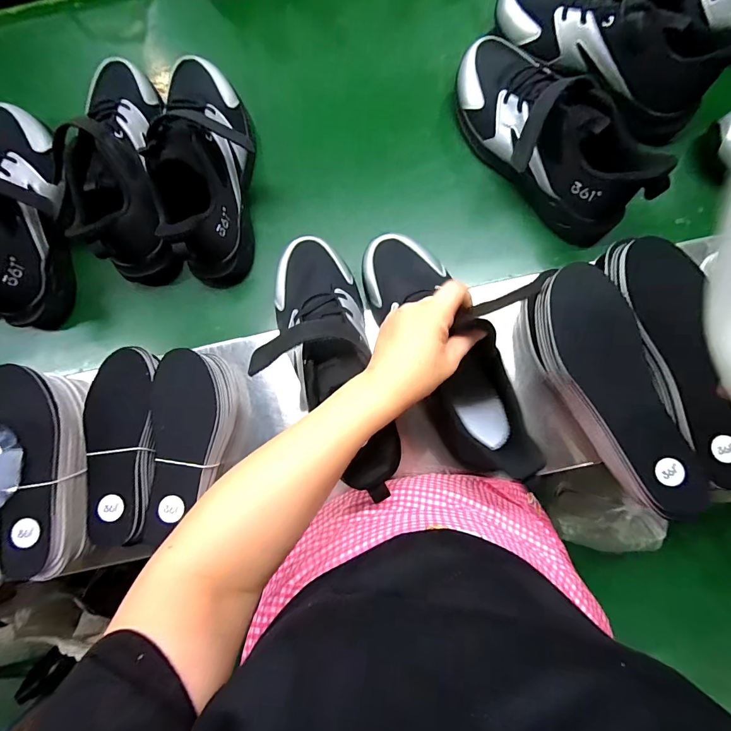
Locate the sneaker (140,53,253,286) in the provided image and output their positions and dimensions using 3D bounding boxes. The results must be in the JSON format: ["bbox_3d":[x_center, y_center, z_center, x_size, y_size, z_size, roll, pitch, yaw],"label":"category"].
[{"bbox_3d":[-0.201,-0.252,0.470,0.089,0.118,0.284,-4,85,1],"label":"sneaker"}]

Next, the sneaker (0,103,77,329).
[{"bbox_3d":[-0.435,-0.193,0.472,0.099,0.120,0.282,-8,85,1],"label":"sneaker"}]

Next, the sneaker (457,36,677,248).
[{"bbox_3d":[0.208,-0.275,0.446,0.105,0.111,0.282,-40,85,-2],"label":"sneaker"}]

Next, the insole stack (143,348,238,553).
[{"bbox_3d":[-0.195,0.077,0.430,0.079,0.055,0.181,1,85,2],"label":"insole stack"}]

